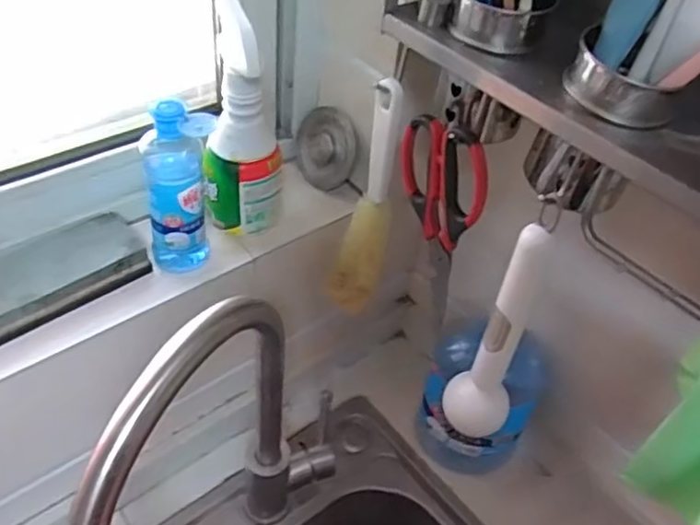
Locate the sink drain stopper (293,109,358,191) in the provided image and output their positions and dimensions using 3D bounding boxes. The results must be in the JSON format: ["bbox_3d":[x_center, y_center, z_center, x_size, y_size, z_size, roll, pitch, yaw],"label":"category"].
[{"bbox_3d":[-0.026,-0.126,0.712,0.020,0.078,0.083,-4,54,-53],"label":"sink drain stopper"}]

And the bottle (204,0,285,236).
[{"bbox_3d":[-0.093,-0.117,0.588,0.067,0.198,0.064,0,45,-7],"label":"bottle"}]

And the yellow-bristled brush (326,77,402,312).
[{"bbox_3d":[0.014,-0.057,0.637,0.048,0.262,0.044,4,44,-4],"label":"yellow-bristled brush"}]

